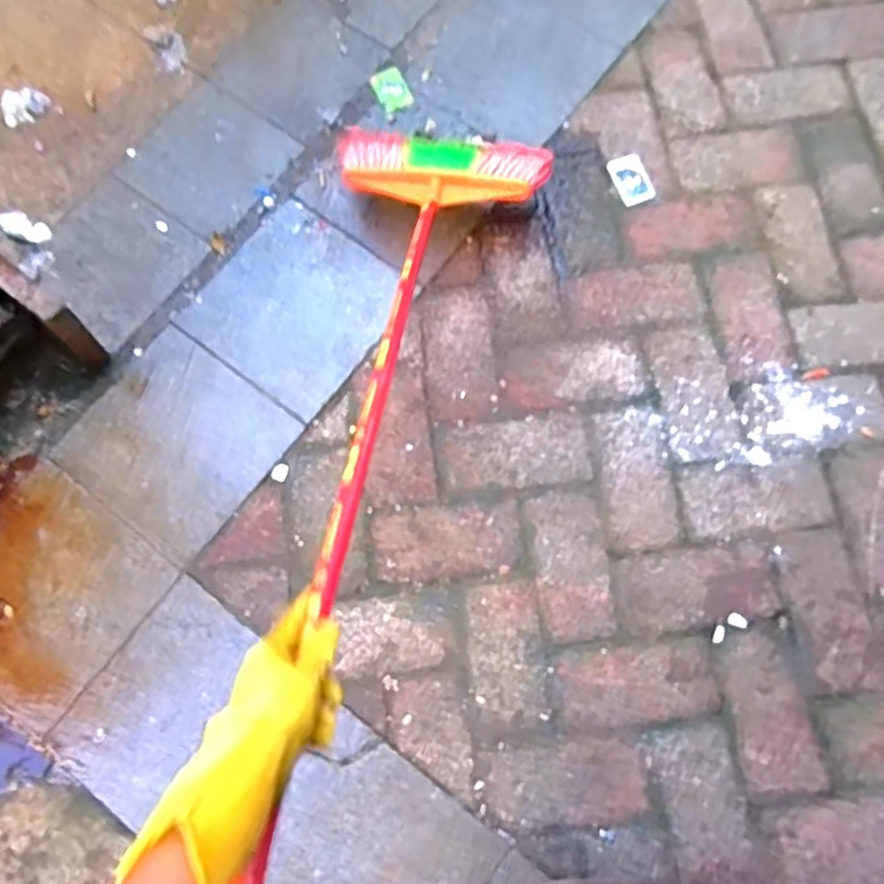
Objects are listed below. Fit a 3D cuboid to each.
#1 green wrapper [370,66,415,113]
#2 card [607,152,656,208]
[{"bbox_3d":[-0.093,-0.650,1.304,0.057,0.004,0.095,-27,75,-7],"label":"green wrapper"},{"bbox_3d":[0.333,-0.461,1.241,0.064,0.004,0.100,-20,71,-5],"label":"card"}]

